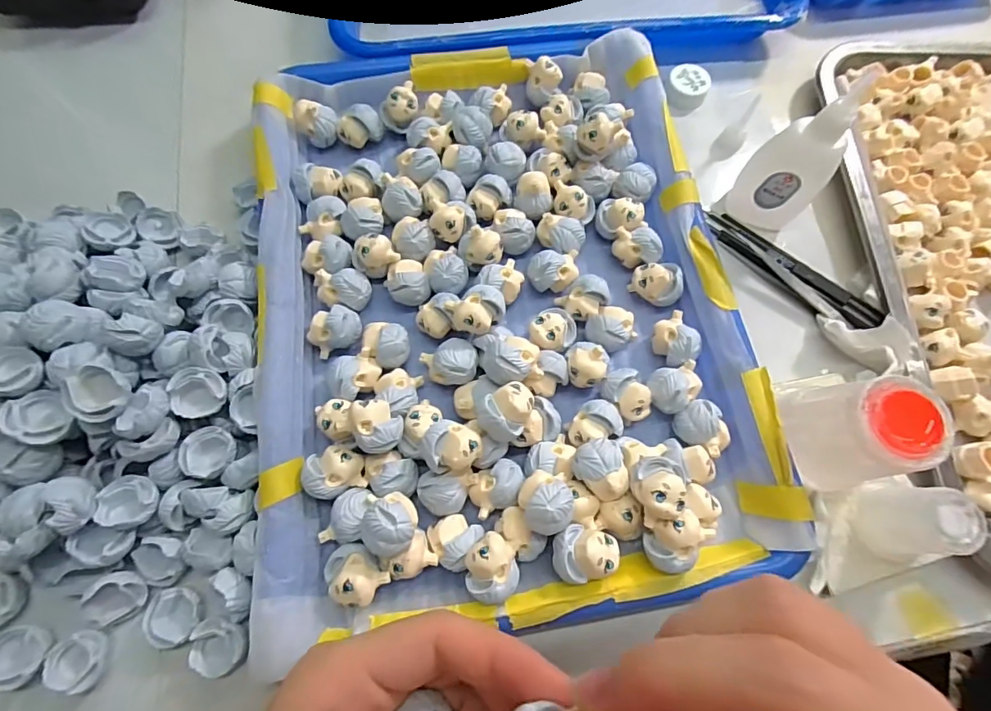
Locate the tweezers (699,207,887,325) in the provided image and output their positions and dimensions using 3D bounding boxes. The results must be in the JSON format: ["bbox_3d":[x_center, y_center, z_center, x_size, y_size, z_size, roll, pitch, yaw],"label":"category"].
[{"bbox_3d":[0.179,-0.053,0.288,0.113,0.012,0.022,43,76,12],"label":"tweezers"}]

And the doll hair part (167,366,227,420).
[{"bbox_3d":[-0.142,0.017,0.227,0.023,0.011,0.023,-14,73,-6],"label":"doll hair part"}]

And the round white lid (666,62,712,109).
[{"bbox_3d":[0.135,-0.188,0.331,0.028,0.013,0.030,0,72,-1],"label":"round white lid"}]

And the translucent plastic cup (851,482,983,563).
[{"bbox_3d":[0.198,0.080,0.228,0.032,0.044,0.034,0,72,-1],"label":"translucent plastic cup"}]

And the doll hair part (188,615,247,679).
[{"bbox_3d":[-0.123,0.131,0.212,0.025,0.009,0.023,6,72,1],"label":"doll hair part"}]

